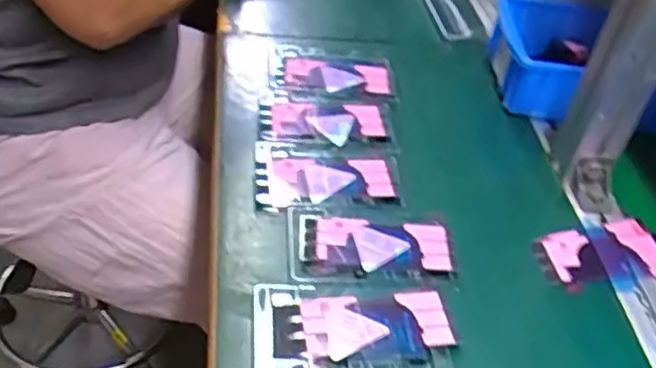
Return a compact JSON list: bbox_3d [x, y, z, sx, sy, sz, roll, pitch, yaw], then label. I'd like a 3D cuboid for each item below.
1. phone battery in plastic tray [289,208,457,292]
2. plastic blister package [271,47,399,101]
[{"bbox_3d":[0.033,0.047,0.518,0.121,0.005,0.074,3,43,-5],"label":"phone battery in plastic tray"},{"bbox_3d":[0.006,-0.106,0.680,0.117,0.013,0.082,1,44,-7],"label":"plastic blister package"}]

